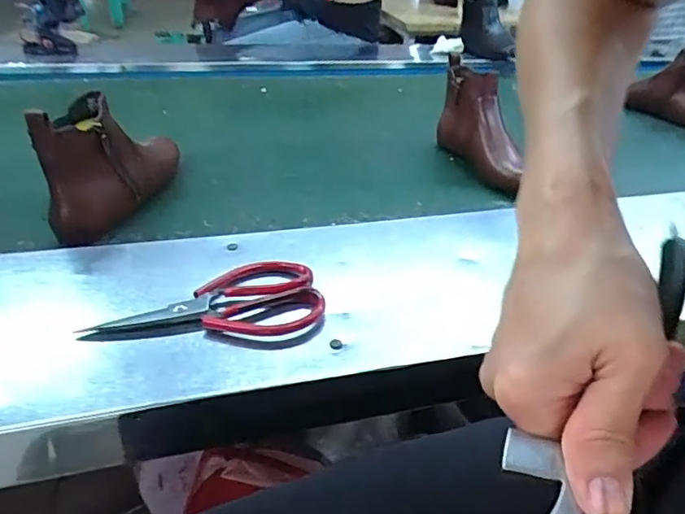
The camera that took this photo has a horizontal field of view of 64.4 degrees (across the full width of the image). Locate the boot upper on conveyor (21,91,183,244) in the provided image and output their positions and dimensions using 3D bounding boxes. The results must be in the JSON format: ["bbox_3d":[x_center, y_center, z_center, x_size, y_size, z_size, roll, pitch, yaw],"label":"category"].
[{"bbox_3d":[-0.270,-0.119,0.645,0.088,0.133,0.206,2,33,-4],"label":"boot upper on conveyor"}]

